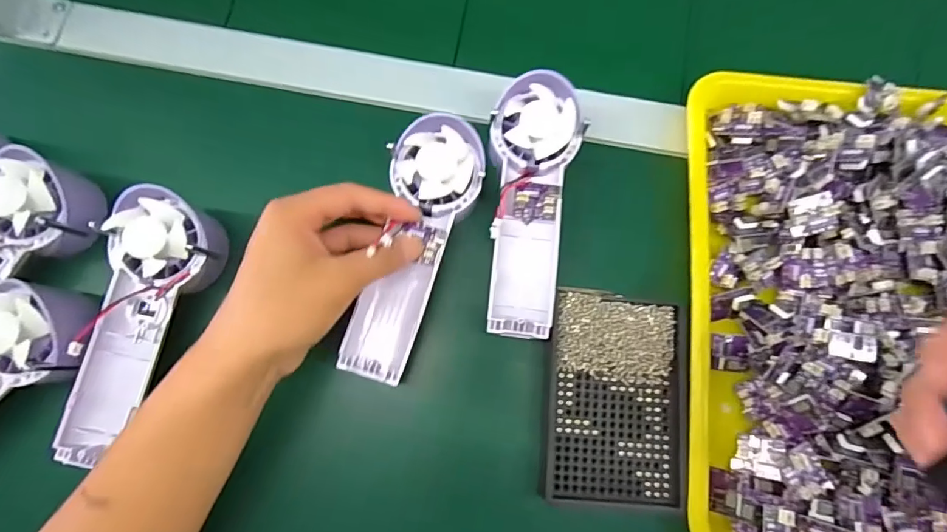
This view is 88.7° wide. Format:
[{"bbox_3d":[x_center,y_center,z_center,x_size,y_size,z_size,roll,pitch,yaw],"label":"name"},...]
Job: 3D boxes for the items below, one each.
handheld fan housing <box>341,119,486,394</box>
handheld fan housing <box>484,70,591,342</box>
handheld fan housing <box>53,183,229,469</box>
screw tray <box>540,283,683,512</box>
[{"bbox_3d":[-0.041,-0.013,0.323,0.060,0.023,0.176,17,85,2],"label":"handheld fan housing"},{"bbox_3d":[0.035,-0.042,0.331,0.061,0.034,0.174,12,79,1],"label":"handheld fan housing"},{"bbox_3d":[-0.220,0.037,0.308,0.066,0.043,0.173,18,80,2],"label":"handheld fan housing"},{"bbox_3d":[0.093,0.087,0.322,0.087,0.011,0.134,6,79,0],"label":"screw tray"}]

